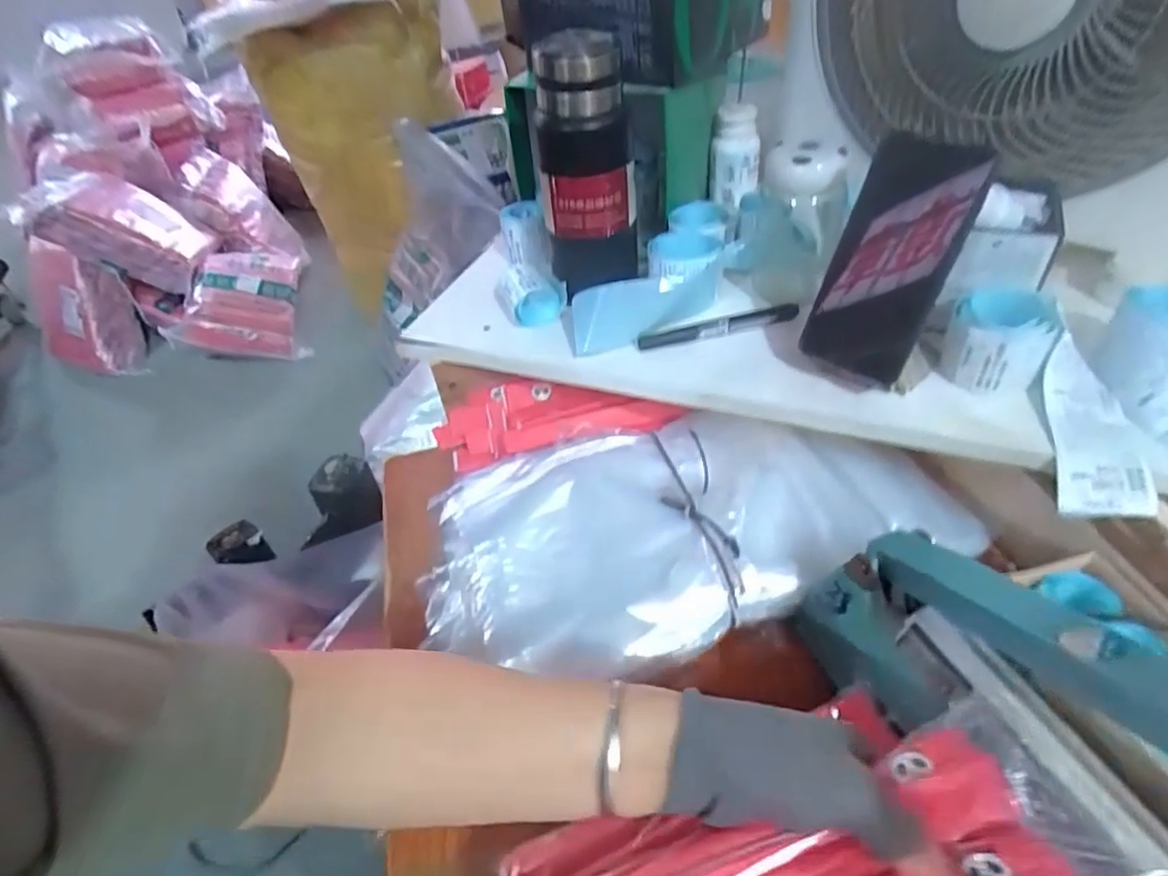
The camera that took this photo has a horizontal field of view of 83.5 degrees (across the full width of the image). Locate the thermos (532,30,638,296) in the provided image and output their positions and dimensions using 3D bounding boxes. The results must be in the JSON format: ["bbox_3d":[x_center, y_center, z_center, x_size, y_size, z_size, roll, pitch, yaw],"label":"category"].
[{"bbox_3d":[0.000,-0.232,0.561,0.083,0.183,0.065,-5,43,2],"label":"thermos"}]

